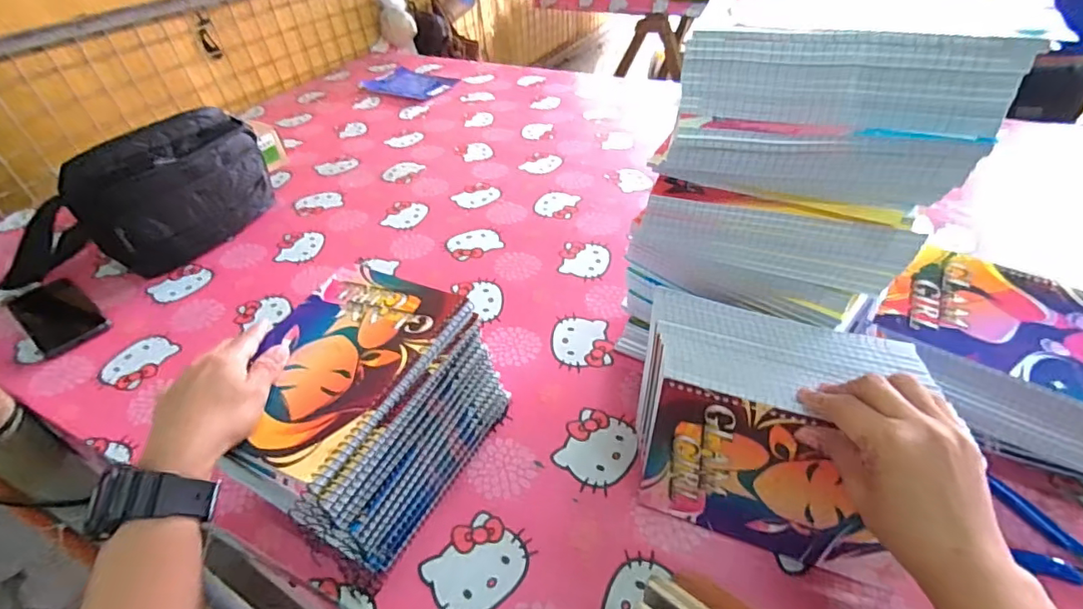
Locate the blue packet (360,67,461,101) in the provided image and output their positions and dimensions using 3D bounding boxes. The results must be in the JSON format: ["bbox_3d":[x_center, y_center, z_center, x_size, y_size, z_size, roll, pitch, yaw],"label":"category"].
[{"bbox_3d":[-0.327,-0.570,1.303,0.208,0.028,0.194,13,44,19],"label":"blue packet"}]

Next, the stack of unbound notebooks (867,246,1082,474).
[{"bbox_3d":[0.416,0.040,0.456,0.212,0.070,0.152,23,48,27],"label":"stack of unbound notebooks"}]

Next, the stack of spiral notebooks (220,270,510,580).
[{"bbox_3d":[-0.161,0.091,0.460,0.158,0.131,0.199,19,46,25],"label":"stack of spiral notebooks"}]

